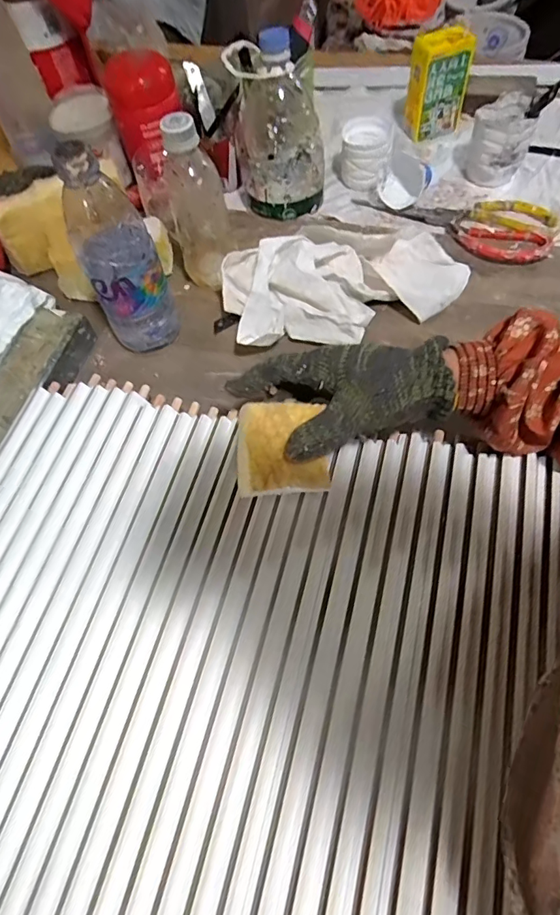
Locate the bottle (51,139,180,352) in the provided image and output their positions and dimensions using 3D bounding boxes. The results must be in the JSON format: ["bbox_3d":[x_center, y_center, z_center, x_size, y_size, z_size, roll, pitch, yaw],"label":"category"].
[{"bbox_3d":[-0.142,-0.175,0.437,0.065,0.188,0.058,-18,62,-4],"label":"bottle"}]

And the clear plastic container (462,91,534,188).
[{"bbox_3d":[0.264,-0.387,0.589,0.072,0.072,0.081,11,64,11],"label":"clear plastic container"}]

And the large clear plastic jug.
[{"bbox_3d":[-0.001,-0.377,0.560,0.100,0.158,0.118,-5,62,3],"label":"large clear plastic jug"}]

